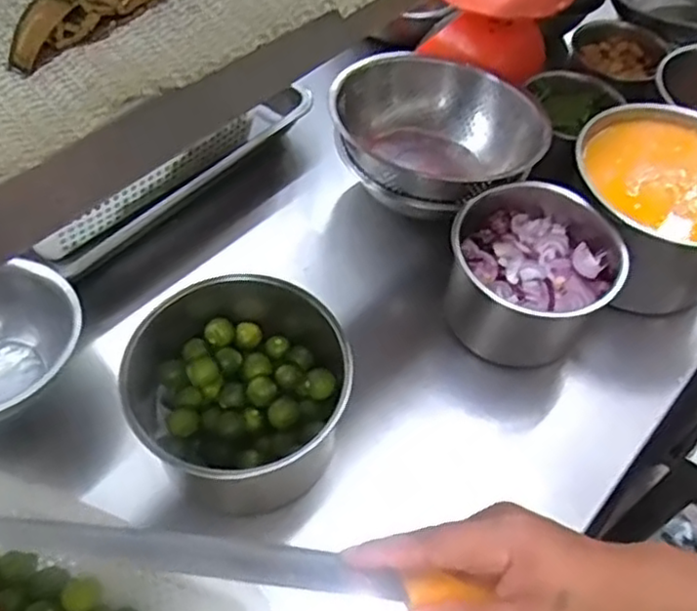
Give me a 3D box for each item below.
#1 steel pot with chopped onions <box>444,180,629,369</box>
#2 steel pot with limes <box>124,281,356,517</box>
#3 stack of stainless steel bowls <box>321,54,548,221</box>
[{"bbox_3d":[0.171,-0.028,0.686,0.152,0.106,0.154,2,54,-2],"label":"steel pot with chopped onions"},{"bbox_3d":[-0.095,0.063,0.603,0.191,0.116,0.164,22,56,12],"label":"steel pot with limes"},{"bbox_3d":[0.096,-0.182,0.769,0.214,0.096,0.193,24,56,13],"label":"stack of stainless steel bowls"}]

